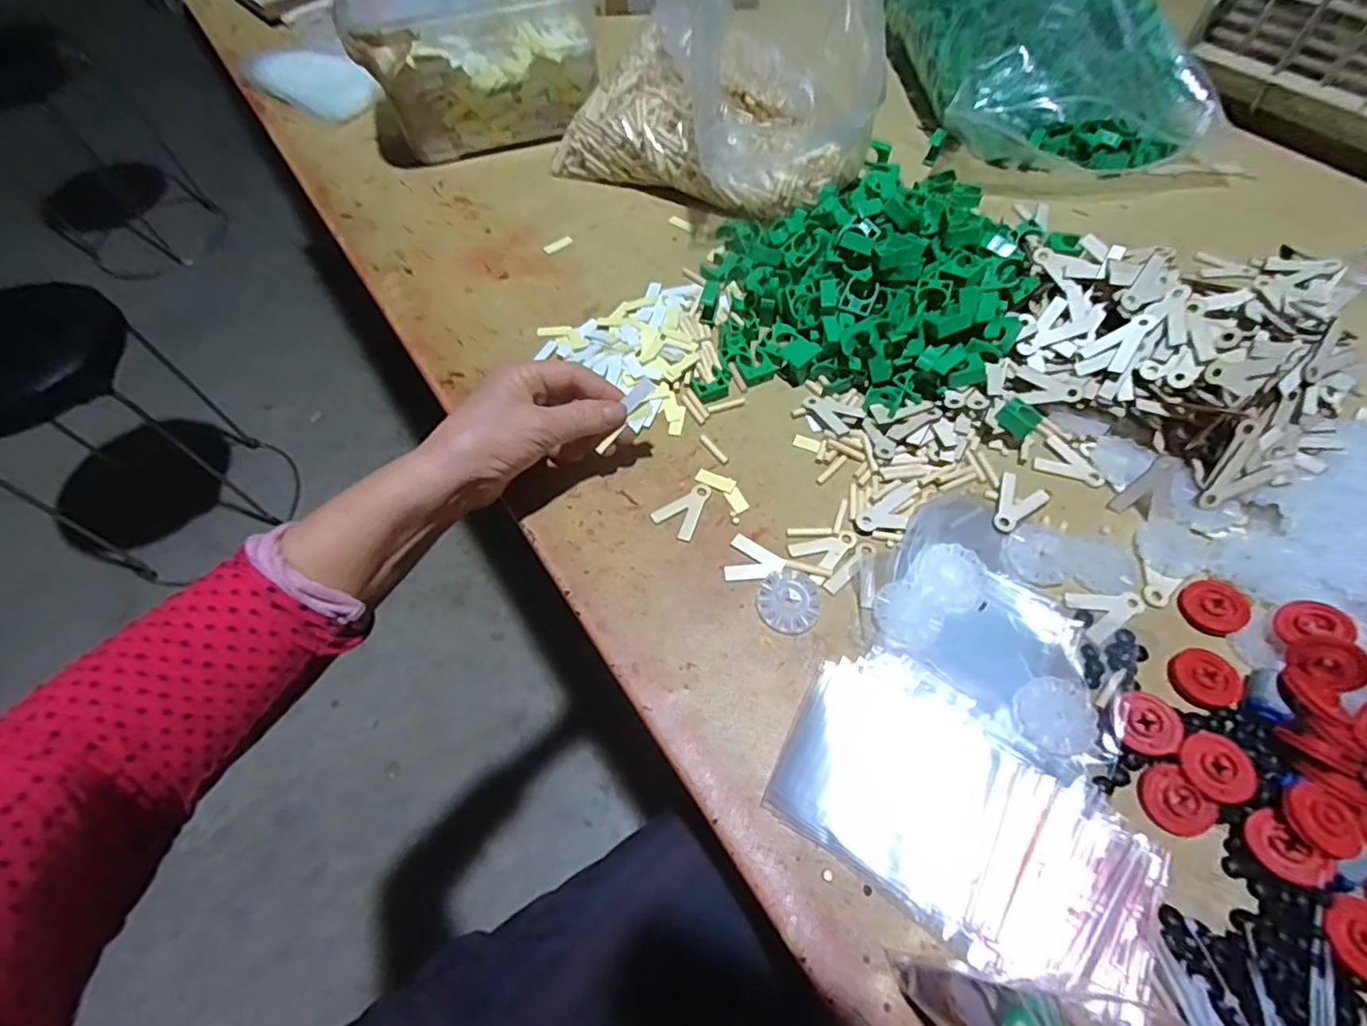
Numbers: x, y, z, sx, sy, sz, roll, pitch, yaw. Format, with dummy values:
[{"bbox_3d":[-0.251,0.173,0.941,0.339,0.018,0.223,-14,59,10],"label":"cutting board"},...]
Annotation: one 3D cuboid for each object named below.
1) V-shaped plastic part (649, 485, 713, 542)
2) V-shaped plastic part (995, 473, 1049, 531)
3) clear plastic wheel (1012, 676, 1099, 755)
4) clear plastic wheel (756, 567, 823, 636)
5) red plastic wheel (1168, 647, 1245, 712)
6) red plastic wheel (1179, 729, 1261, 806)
[{"bbox_3d":[-0.002,-0.004,0.405,0.030,0.004,0.045,18,63,11],"label":"V-shaped plastic part"},{"bbox_3d":[0.223,-0.004,0.397,0.031,0.005,0.044,25,64,14],"label":"V-shaped plastic part"},{"bbox_3d":[0.202,0.109,0.325,0.043,0.005,0.039,-26,64,-13],"label":"clear plastic wheel"},{"bbox_3d":[0.065,0.053,0.367,0.038,0.007,0.040,0,61,1],"label":"clear plastic wheel"},{"bbox_3d":[0.293,0.094,0.336,0.031,0.010,0.034,0,61,1],"label":"red plastic wheel"},{"bbox_3d":[0.272,0.129,0.306,0.031,0.007,0.032,-10,61,18],"label":"red plastic wheel"}]

